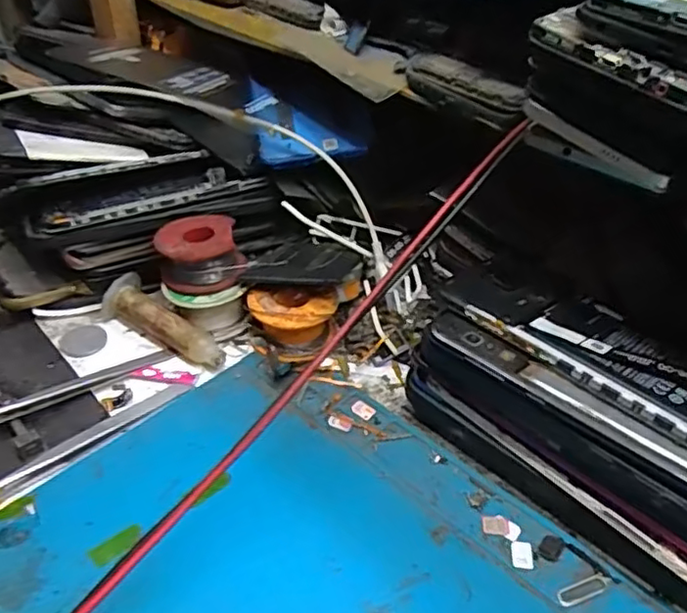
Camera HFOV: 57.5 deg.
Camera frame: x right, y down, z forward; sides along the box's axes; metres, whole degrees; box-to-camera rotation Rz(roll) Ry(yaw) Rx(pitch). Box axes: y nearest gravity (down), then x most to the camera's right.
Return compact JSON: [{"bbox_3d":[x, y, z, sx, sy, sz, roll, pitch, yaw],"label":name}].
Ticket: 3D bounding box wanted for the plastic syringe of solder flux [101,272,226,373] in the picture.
[{"bbox_3d":[-0.109,0.012,0.379,0.089,0.022,0.026,30,46,28],"label":"plastic syringe of solder flux"}]

